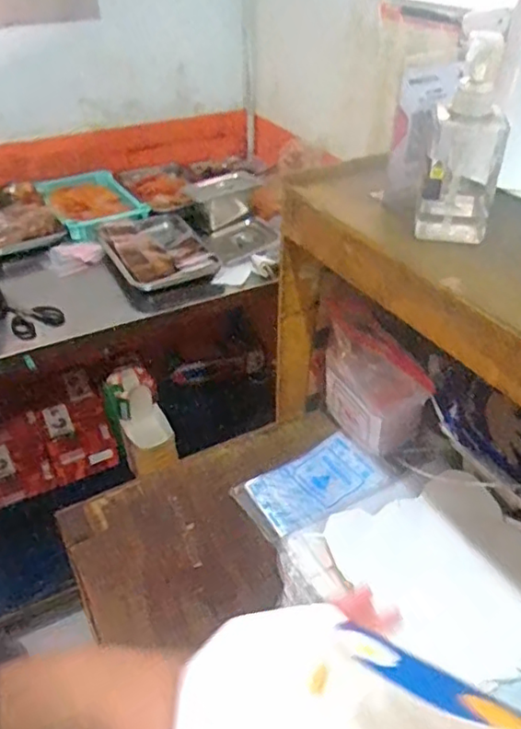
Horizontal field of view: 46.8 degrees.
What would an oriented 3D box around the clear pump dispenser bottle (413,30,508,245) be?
[{"bbox_3d":[0.193,-0.205,0.574,0.079,0.182,0.043,12,39,13],"label":"clear pump dispenser bottle"}]

